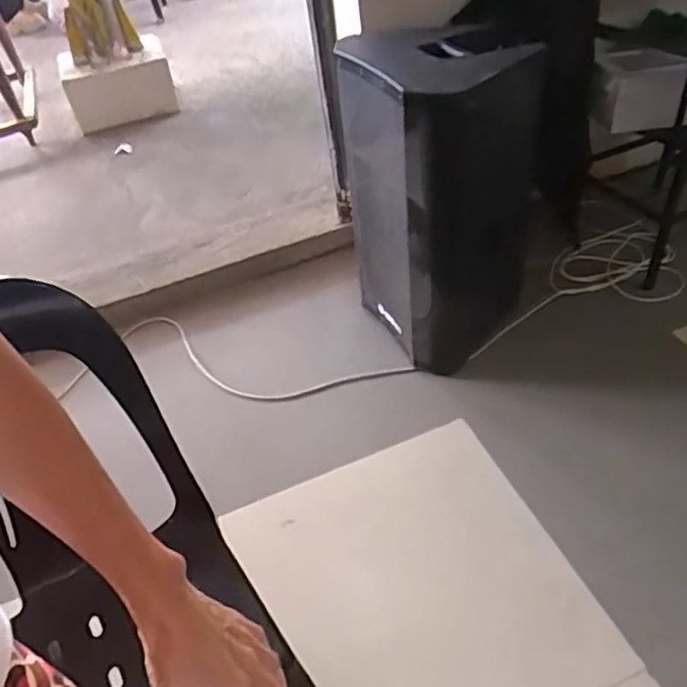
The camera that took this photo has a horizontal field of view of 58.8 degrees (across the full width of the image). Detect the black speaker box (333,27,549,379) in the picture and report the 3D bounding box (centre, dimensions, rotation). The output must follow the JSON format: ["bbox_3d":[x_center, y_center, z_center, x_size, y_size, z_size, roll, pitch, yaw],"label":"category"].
[{"bbox_3d":[0.235,-0.342,1.447,0.337,0.676,0.493,-22,44,-16],"label":"black speaker box"}]

